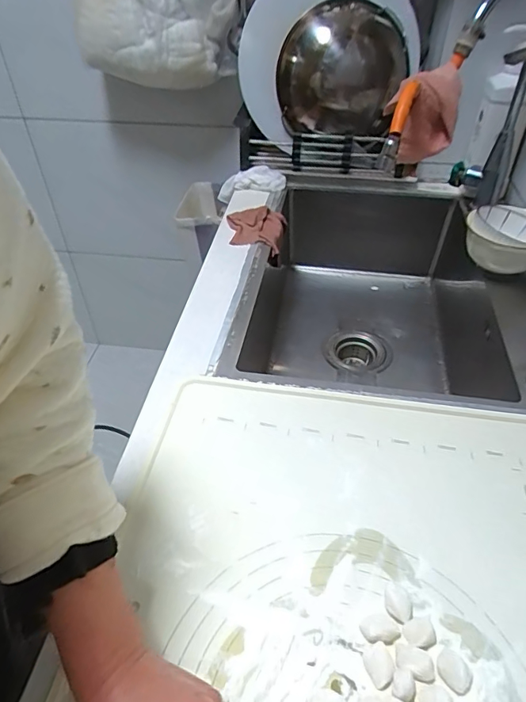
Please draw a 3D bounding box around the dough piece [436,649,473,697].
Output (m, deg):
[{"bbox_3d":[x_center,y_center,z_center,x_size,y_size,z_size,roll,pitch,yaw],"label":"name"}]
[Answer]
[{"bbox_3d":[0.149,0.246,0.359,0.025,0.009,0.028,-31,52,-28],"label":"dough piece"}]

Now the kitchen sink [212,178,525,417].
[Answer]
[{"bbox_3d":[0.198,-0.067,0.862,0.491,0.236,0.657,7,44,8],"label":"kitchen sink"}]

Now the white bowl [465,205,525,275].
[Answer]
[{"bbox_3d":[0.386,-0.173,0.738,0.125,0.075,0.125,0,44,0],"label":"white bowl"}]

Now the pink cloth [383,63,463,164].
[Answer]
[{"bbox_3d":[0.227,-0.332,0.674,0.099,0.121,0.099,13,45,14],"label":"pink cloth"}]

